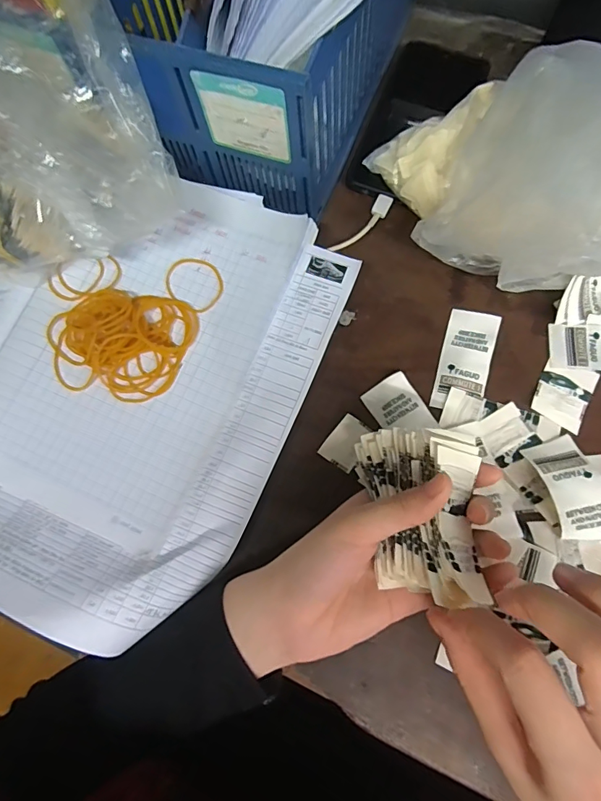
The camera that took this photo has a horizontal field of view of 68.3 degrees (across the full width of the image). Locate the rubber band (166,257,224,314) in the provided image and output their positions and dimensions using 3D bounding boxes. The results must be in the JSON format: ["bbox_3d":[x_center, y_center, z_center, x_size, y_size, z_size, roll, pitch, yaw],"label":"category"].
[{"bbox_3d":[-0.076,-0.084,0.318,0.044,0.004,0.036,29,78,8],"label":"rubber band"}]

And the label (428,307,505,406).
[{"bbox_3d":[0.119,-0.029,0.319,0.035,0.004,0.078,15,76,11],"label":"label"}]

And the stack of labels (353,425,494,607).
[{"bbox_3d":[0.064,0.058,0.240,0.066,0.040,0.086,6,75,3],"label":"stack of labels"}]

